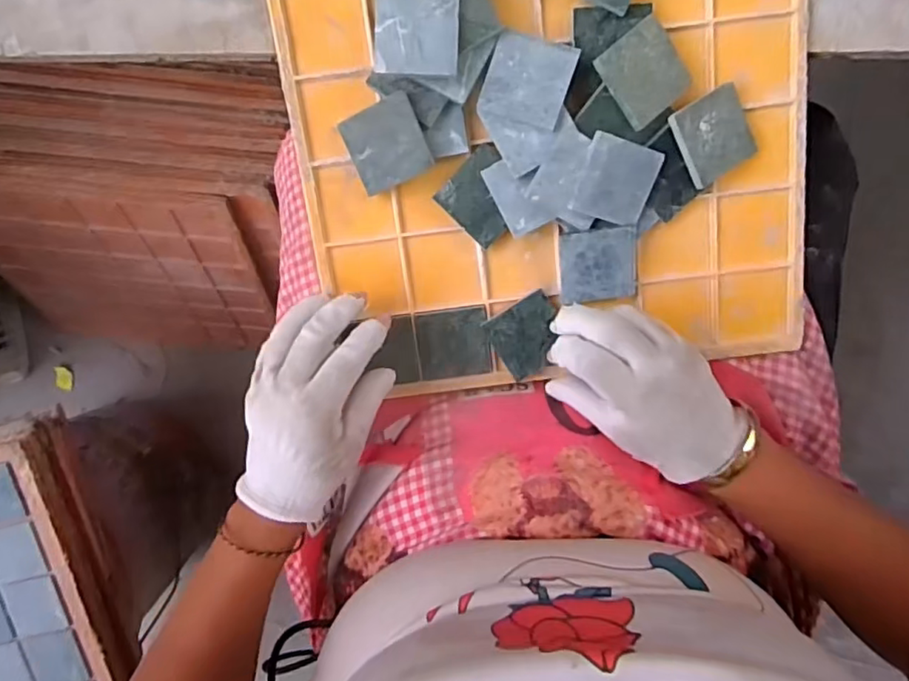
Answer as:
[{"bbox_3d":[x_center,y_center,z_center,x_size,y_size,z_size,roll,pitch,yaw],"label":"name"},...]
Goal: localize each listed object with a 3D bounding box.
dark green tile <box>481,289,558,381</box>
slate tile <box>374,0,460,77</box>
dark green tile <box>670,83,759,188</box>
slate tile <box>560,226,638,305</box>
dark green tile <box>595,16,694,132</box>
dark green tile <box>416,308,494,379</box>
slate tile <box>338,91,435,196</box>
[{"bbox_3d":[0.051,-0.003,0.405,0.047,0.008,0.049,-31,98,4],"label":"dark green tile"},{"bbox_3d":[-0.022,-0.181,0.347,0.049,0.007,0.047,1,99,0],"label":"slate tile"},{"bbox_3d":[0.162,-0.127,0.367,0.049,0.006,0.048,-30,105,-6],"label":"dark green tile"},{"bbox_3d":[0.094,-0.049,0.389,0.049,0.005,0.049,-5,119,6],"label":"slate tile"},{"bbox_3d":[0.114,-0.159,0.353,0.045,0.009,0.049,-39,97,5],"label":"dark green tile"},{"bbox_3d":[0.000,0.003,0.414,0.049,0.007,0.048,-6,99,1],"label":"dark green tile"},{"bbox_3d":[-0.043,-0.123,0.373,0.051,0.006,0.047,-20,102,24],"label":"slate tile"}]

